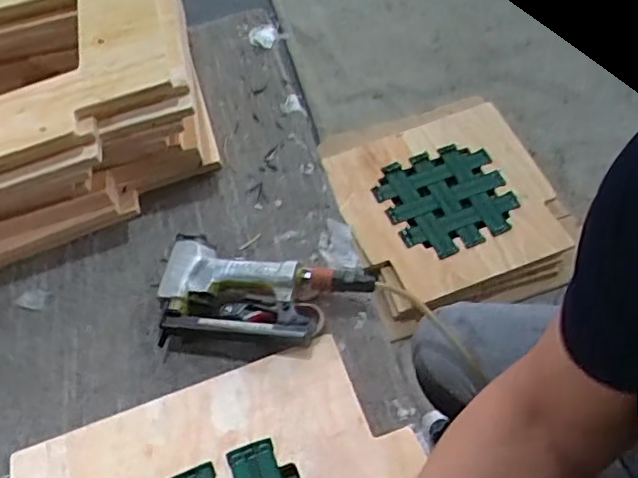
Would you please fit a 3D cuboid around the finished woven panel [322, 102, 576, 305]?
[{"bbox_3d":[0.289,-0.100,1.365,0.450,0.028,0.468,-20,56,-7],"label":"finished woven panel"}]

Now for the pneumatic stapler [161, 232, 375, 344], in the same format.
[{"bbox_3d":[-0.069,0.072,0.700,0.254,0.047,0.128,7,56,14],"label":"pneumatic stapler"}]

